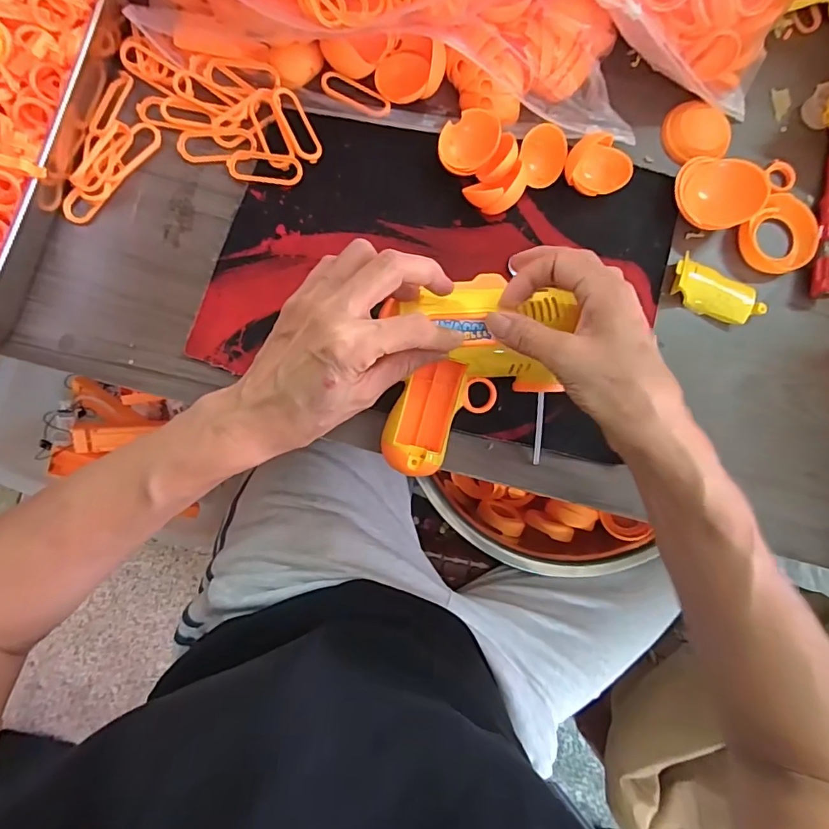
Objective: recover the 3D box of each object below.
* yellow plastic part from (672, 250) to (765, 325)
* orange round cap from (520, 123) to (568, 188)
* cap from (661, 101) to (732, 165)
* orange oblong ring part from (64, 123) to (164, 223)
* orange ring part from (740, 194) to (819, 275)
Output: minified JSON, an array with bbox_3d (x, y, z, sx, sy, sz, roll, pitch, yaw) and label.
[{"bbox_3d":[0.230,-0.093,0.377,0.074,0.015,0.034,24,85,-2],"label":"yellow plastic part"},{"bbox_3d":[0.095,-0.191,0.369,0.033,0.011,0.041,6,109,0],"label":"orange round cap"},{"bbox_3d":[0.223,-0.223,0.388,0.051,0.011,0.043,-12,87,-5],"label":"cap"},{"bbox_3d":[-0.214,-0.171,0.353,0.018,0.008,0.088,38,84,0],"label":"orange oblong ring part"},{"bbox_3d":[0.282,-0.143,0.385,0.058,0.010,0.062,7,85,-3],"label":"orange ring part"}]

